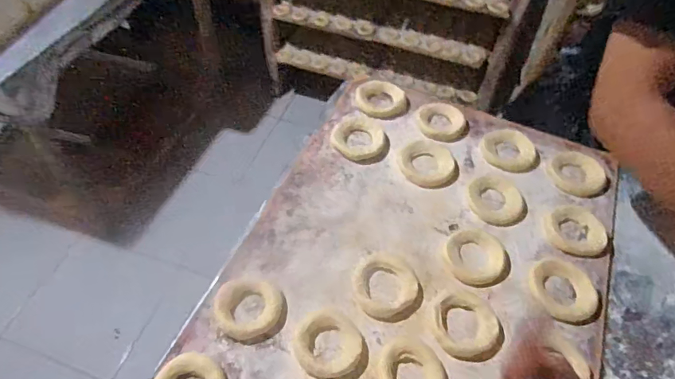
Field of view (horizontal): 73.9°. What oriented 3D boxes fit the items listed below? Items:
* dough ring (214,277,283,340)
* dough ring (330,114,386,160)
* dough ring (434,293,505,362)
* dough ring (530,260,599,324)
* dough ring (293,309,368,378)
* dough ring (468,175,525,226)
[{"bbox_3d":[-0.101,0.135,0.515,0.073,0.017,0.073,1,52,-1],"label":"dough ring"},{"bbox_3d":[0.031,-0.080,0.676,0.078,0.018,0.086,-1,52,-3],"label":"dough ring"},{"bbox_3d":[0.146,0.155,0.508,0.074,0.013,0.079,1,52,-1],"label":"dough ring"},{"bbox_3d":[0.270,0.124,0.542,0.068,0.025,0.079,-25,57,-20],"label":"dough ring"},{"bbox_3d":[-0.008,0.170,0.489,0.072,0.020,0.080,-17,55,-15],"label":"dough ring"},{"bbox_3d":[0.217,0.015,0.617,0.077,0.015,0.069,29,57,19],"label":"dough ring"}]

